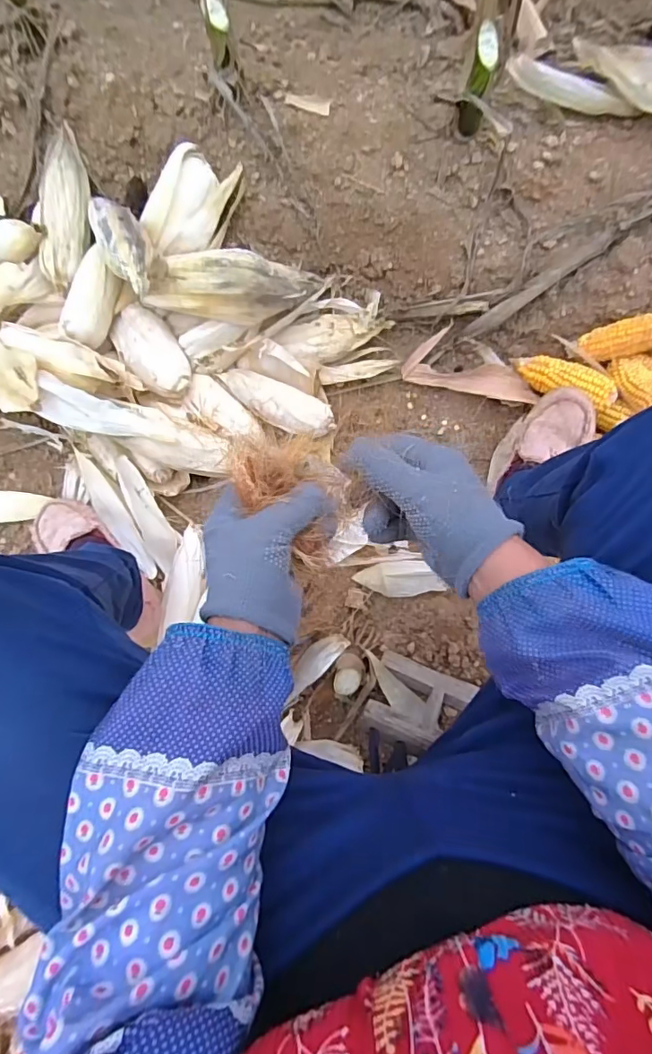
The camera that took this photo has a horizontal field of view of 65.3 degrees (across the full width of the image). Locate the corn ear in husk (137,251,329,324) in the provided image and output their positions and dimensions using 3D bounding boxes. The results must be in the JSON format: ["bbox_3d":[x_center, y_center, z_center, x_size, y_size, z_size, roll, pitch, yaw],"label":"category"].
[{"bbox_3d":[-0.132,-0.312,0.667,0.232,0.072,0.089,9,87,4],"label":"corn ear in husk"}]

